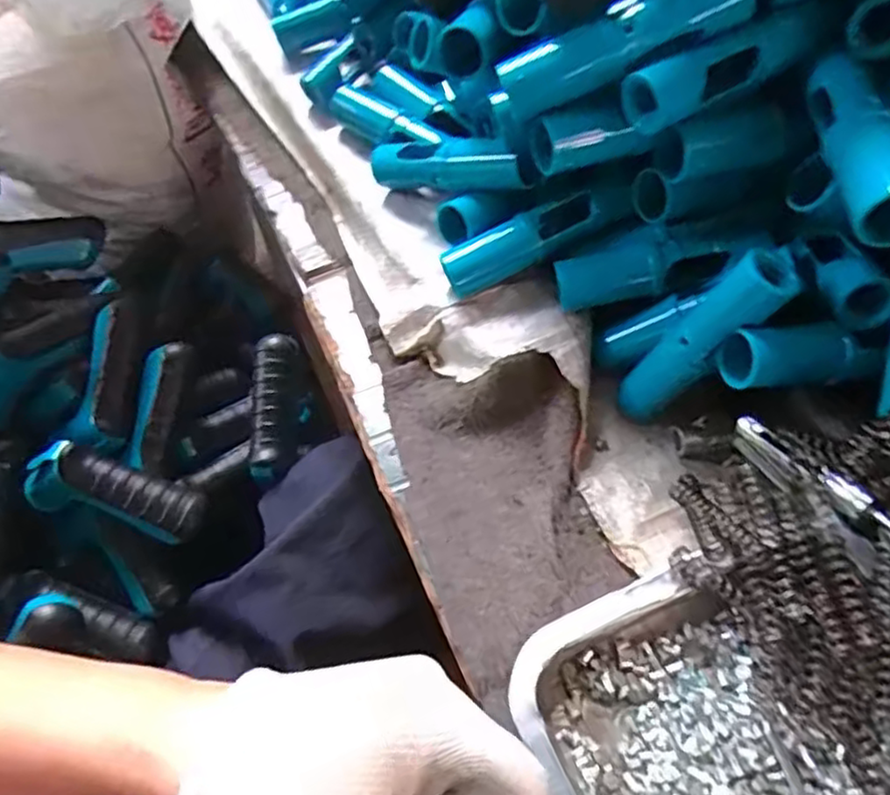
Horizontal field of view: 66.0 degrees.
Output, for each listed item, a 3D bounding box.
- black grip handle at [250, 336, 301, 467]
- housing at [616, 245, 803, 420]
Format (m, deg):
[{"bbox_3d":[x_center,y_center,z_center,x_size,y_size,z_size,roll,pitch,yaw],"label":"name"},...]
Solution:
[{"bbox_3d":[-0.134,0.001,0.538,0.030,0.024,0.103,3,79,7],"label":"black grip handle"},{"bbox_3d":[0.133,-0.028,0.367,0.021,0.127,0.024,8,54,-21],"label":"housing"}]

